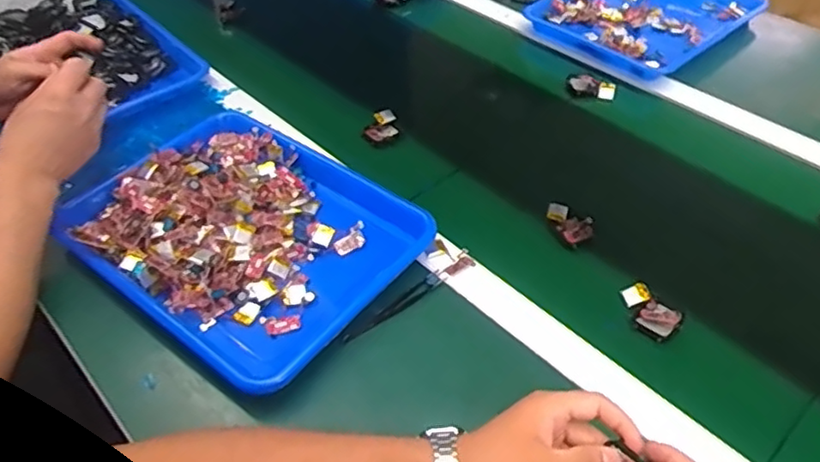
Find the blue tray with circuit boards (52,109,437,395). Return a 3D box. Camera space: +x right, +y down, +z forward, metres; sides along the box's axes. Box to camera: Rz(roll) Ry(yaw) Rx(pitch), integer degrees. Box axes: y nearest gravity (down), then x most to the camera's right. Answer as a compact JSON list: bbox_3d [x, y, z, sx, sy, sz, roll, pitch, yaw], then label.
[{"bbox_3d":[-0.169,-0.006,0.647,0.336,0.041,0.262,28,52,25],"label":"blue tray with circuit boards"}]

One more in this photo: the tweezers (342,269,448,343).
[{"bbox_3d":[-0.012,0.072,0.598,0.118,0.008,0.015,-34,54,-28],"label":"tweezers"}]

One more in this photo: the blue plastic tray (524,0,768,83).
[{"bbox_3d":[0.371,-0.339,0.985,0.327,0.035,0.253,-33,54,-27],"label":"blue plastic tray"}]

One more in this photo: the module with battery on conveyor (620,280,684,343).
[{"bbox_3d":[0.220,0.075,0.587,0.037,0.014,0.059,-28,52,-24],"label":"module with battery on conveyor"}]

